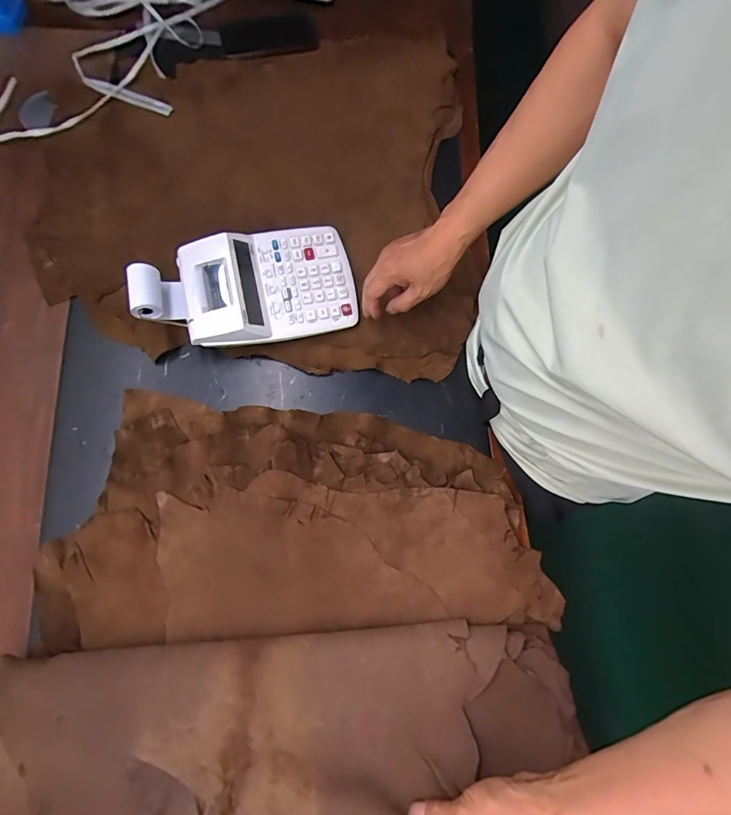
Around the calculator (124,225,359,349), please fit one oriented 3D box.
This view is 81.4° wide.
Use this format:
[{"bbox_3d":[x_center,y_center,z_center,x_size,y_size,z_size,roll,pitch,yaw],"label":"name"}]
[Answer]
[{"bbox_3d":[-0.153,-0.159,0.562,0.269,0.073,0.152,-15,76,-6],"label":"calculator"}]

